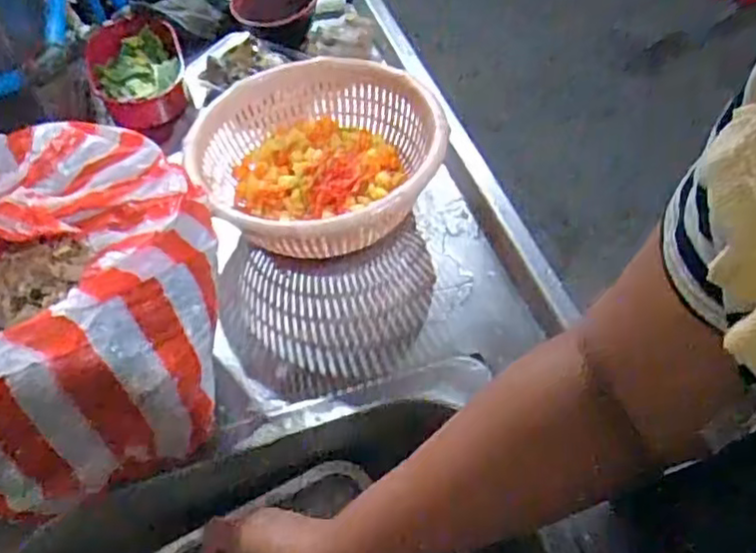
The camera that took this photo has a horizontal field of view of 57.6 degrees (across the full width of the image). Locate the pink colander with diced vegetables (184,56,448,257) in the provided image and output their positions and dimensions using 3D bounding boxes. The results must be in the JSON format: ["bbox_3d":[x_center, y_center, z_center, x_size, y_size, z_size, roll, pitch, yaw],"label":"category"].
[{"bbox_3d":[-0.065,-0.123,0.766,0.255,0.122,0.271,-3,51,4],"label":"pink colander with diced vegetables"}]

